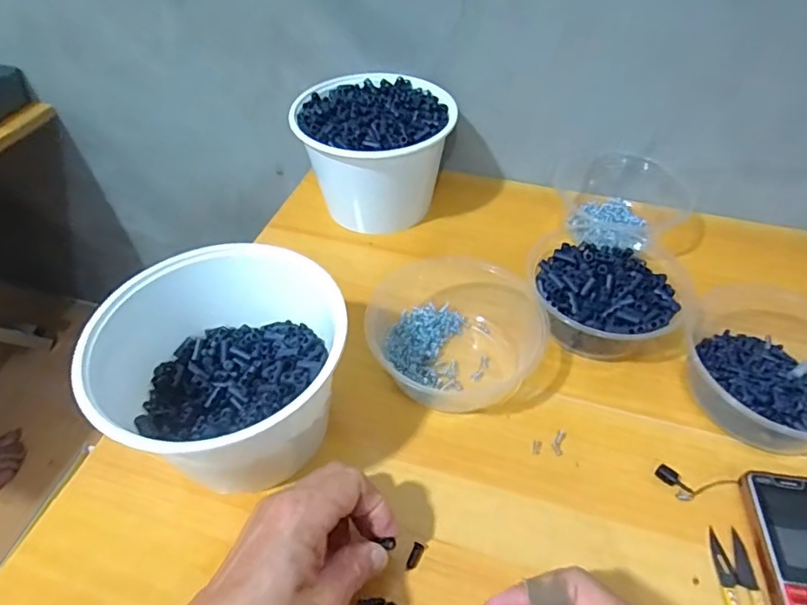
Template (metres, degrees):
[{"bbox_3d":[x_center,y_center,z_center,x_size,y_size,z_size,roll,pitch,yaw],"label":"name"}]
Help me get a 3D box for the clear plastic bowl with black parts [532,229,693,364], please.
[{"bbox_3d":[0.177,-0.005,0.483,0.132,0.058,0.123,0,47,0],"label":"clear plastic bowl with black parts"}]

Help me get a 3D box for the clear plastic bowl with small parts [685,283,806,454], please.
[{"bbox_3d":[0.320,0.056,0.438,0.161,0.045,0.178,22,52,20],"label":"clear plastic bowl with small parts"}]

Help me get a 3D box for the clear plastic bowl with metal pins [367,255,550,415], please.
[{"bbox_3d":[0.052,0.022,0.466,0.160,0.051,0.136,-2,48,-1],"label":"clear plastic bowl with metal pins"}]

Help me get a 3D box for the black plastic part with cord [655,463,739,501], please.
[{"bbox_3d":[0.210,0.133,0.385,0.054,0.005,0.022,12,49,12],"label":"black plastic part with cord"}]

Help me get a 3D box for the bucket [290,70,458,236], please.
[{"bbox_3d":[-0.030,-0.162,0.592,0.156,0.111,0.156,0,47,0],"label":"bucket"}]

